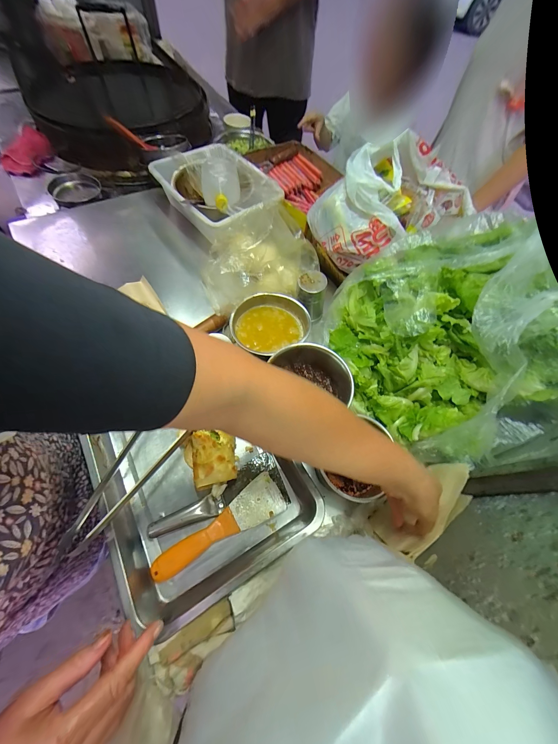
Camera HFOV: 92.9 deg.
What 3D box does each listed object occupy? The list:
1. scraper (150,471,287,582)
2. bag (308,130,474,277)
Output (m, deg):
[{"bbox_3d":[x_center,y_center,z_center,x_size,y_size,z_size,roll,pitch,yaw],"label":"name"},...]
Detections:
[{"bbox_3d":[-0.084,0.242,0.407,0.202,0.024,0.062,-31,66,-20],"label":"scraper"},{"bbox_3d":[0.227,-0.346,0.557,0.280,0.147,0.199,-21,63,-16],"label":"bag"}]

